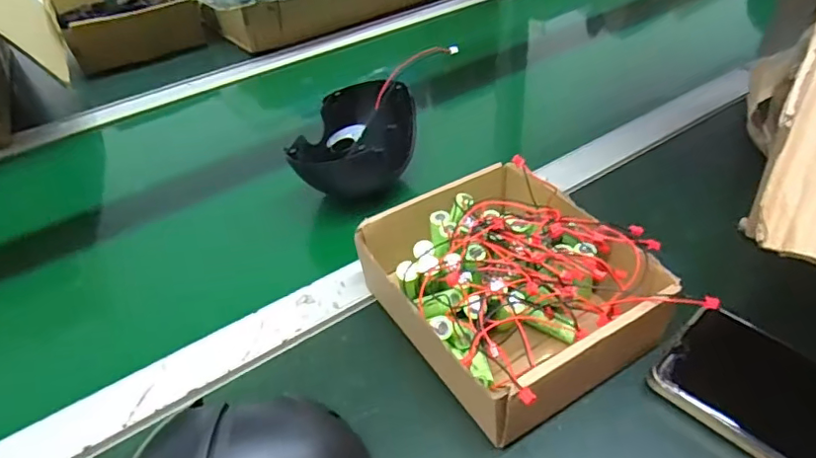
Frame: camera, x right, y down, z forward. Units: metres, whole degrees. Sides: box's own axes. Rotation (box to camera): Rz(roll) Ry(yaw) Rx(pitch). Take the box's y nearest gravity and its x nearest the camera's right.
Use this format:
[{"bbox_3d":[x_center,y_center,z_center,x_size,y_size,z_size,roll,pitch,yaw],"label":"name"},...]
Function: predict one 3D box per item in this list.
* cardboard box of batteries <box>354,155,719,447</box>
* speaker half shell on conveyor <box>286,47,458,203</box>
[{"bbox_3d":[0.068,0.036,0.359,0.159,0.067,0.185,-21,43,-17],"label":"cardboard box of batteries"},{"bbox_3d":[-0.045,-0.082,0.489,0.088,0.059,0.113,4,42,11],"label":"speaker half shell on conveyor"}]

